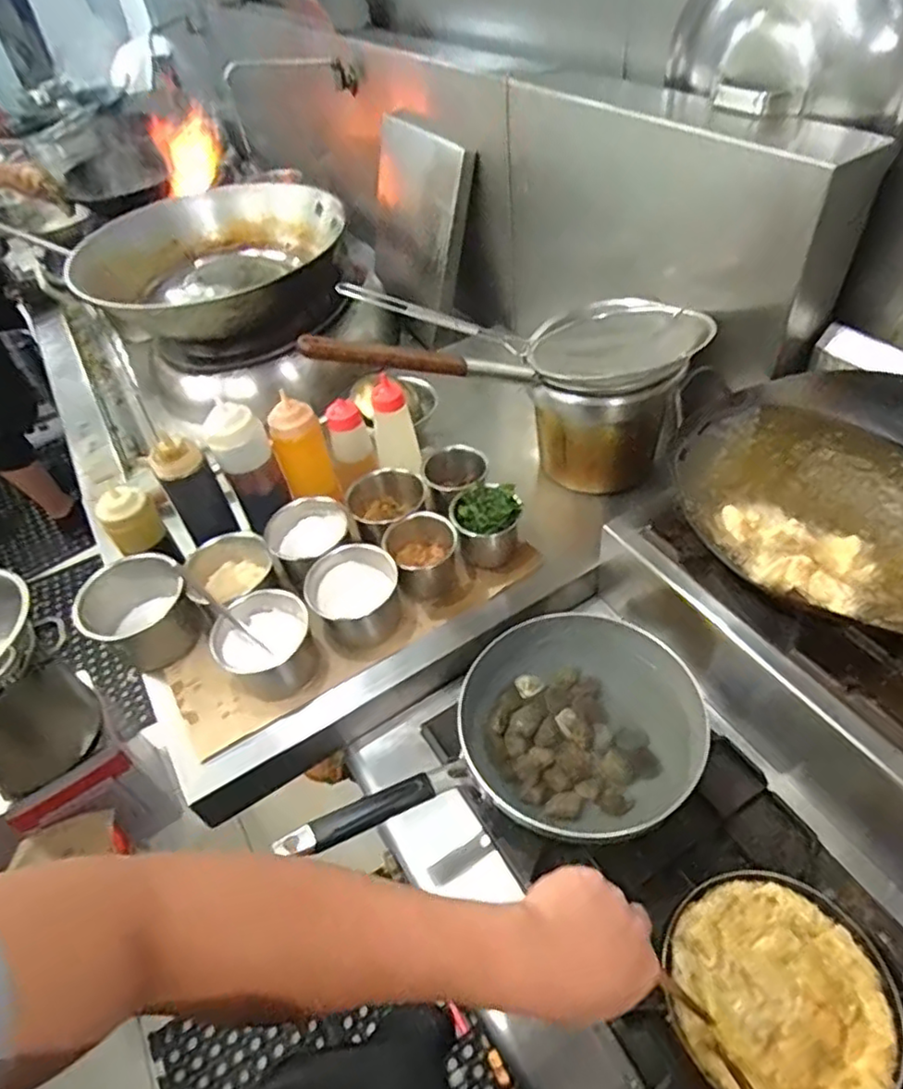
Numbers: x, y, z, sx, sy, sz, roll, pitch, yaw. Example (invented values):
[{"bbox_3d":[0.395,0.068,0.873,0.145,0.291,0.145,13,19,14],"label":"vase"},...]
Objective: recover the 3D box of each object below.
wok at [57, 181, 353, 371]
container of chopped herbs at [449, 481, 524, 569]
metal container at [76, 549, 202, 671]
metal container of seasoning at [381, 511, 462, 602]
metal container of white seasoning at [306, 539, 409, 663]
[{"bbox_3d":[-0.486,-0.570,1.357,0.528,0.189,0.525,-24,49,-16],"label":"wok"},{"bbox_3d":[0.050,-0.029,0.922,0.096,0.085,0.091,-9,47,-2],"label":"container of chopped herbs"},{"bbox_3d":[-0.414,0.090,0.866,0.138,0.114,0.127,-25,49,-16],"label":"metal container"},{"bbox_3d":[-0.038,0.018,0.901,0.093,0.096,0.097,-15,47,-7],"label":"metal container of seasoning"},{"bbox_3d":[-0.124,0.068,0.847,0.114,0.094,0.116,-19,48,-11],"label":"metal container of white seasoning"}]

